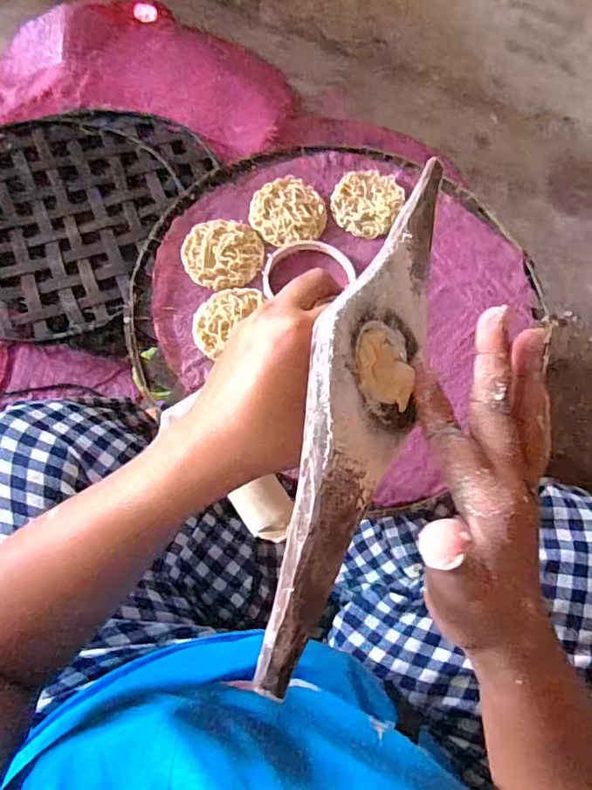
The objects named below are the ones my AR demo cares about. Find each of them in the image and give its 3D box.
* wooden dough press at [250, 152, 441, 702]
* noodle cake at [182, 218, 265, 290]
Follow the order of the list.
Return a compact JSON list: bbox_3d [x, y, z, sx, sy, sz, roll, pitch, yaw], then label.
[{"bbox_3d":[0.025,-0.014,0.260,0.055,0.036,0.279,39,57,-28],"label":"wooden dough press"},{"bbox_3d":[-0.070,-0.137,0.517,0.075,0.009,0.075,1,65,-3],"label":"noodle cake"}]

